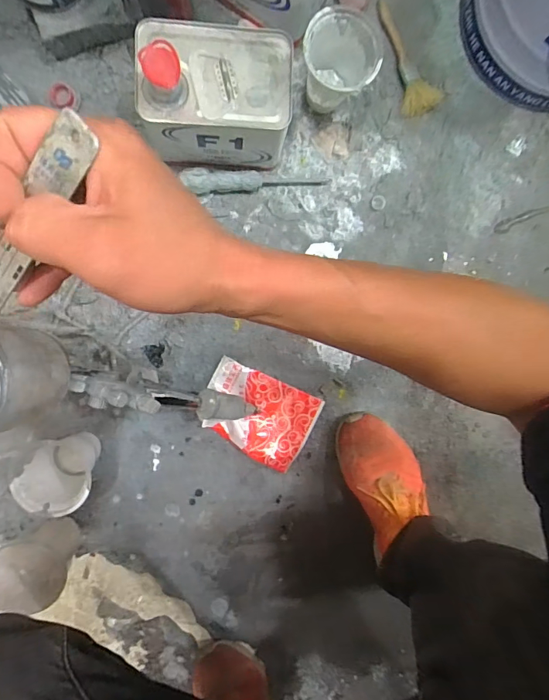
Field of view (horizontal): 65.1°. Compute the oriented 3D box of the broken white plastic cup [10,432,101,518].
[{"bbox_3d":[-0.271,0.154,0.561,0.075,0.110,0.082,0,95,-5],"label":"broken white plastic cup"}]

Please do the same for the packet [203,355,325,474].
[{"bbox_3d":[-0.022,0.096,0.624,0.162,0.022,0.116,25,93,-7],"label":"packet"}]

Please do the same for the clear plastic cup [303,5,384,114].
[{"bbox_3d":[0.076,-0.356,0.545,0.091,0.106,0.081,10,94,-6],"label":"clear plastic cup"}]

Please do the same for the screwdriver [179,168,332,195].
[{"bbox_3d":[-0.023,-0.227,0.584,0.198,0.032,0.030,-1,96,-5],"label":"screwdriver"}]

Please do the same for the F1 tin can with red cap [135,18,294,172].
[{"bbox_3d":[-0.067,-0.300,0.509,0.162,0.166,0.116,1,95,-5],"label":"F1 tin can with red cap"}]

